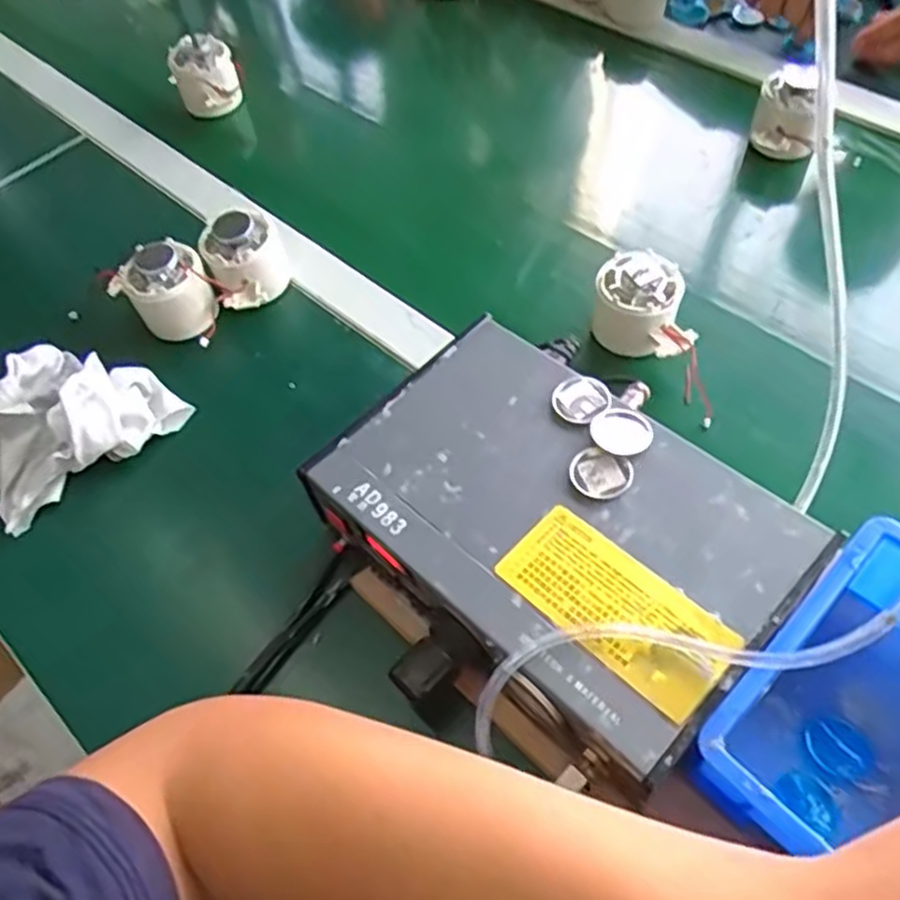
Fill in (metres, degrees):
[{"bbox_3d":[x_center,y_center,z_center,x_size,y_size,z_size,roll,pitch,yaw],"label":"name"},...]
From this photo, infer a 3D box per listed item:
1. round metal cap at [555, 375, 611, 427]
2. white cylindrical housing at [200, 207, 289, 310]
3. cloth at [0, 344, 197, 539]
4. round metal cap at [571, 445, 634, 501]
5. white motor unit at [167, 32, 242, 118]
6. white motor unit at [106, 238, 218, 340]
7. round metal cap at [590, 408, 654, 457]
[{"bbox_3d":[0.074,-0.029,0.417,0.031,0.005,0.032,-2,57,3],"label":"round metal cap"},{"bbox_3d":[-0.149,-0.139,0.550,0.053,0.056,0.053,-2,57,3],"label":"white cylindrical housing"},{"bbox_3d":[-0.275,-0.018,0.501,0.158,0.038,0.112,-40,62,-20],"label":"cloth"},{"bbox_3d":[0.078,0.013,0.385,0.031,0.008,0.024,21,61,17],"label":"round metal cap"},{"bbox_3d":[-0.225,-0.344,0.690,0.055,0.062,0.055,-17,57,-6],"label":"white motor unit"},{"bbox_3d":[-0.210,-0.118,0.552,0.058,0.063,0.063,-39,62,-20],"label":"white motor unit"},{"bbox_3d":[0.093,-0.010,0.401,0.032,0.004,0.030,-2,57,3],"label":"round metal cap"}]

